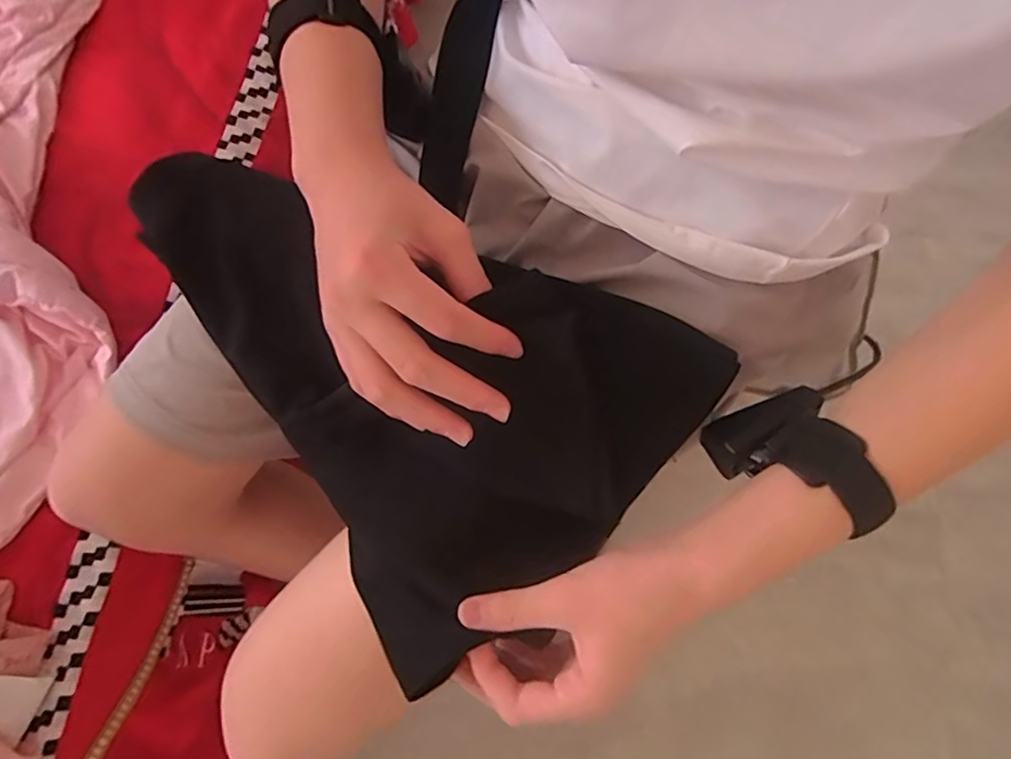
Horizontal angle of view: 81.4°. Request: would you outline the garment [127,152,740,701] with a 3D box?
[{"bbox_3d":[-0.063,-0.033,0.375,0.245,0.054,0.341,-40,74,-13],"label":"garment"}]

